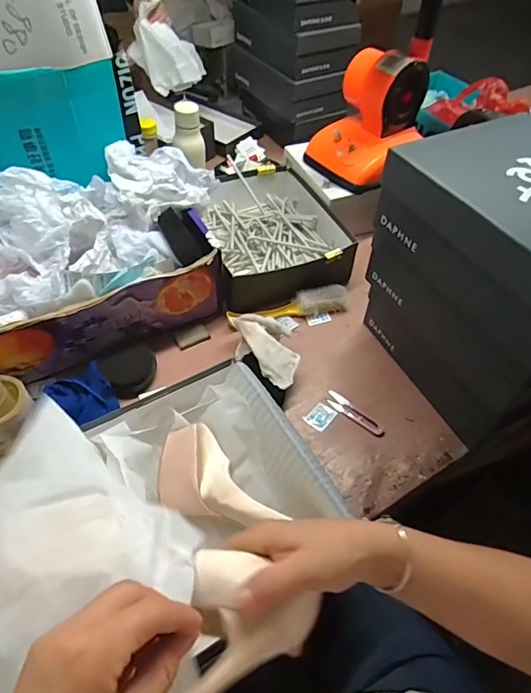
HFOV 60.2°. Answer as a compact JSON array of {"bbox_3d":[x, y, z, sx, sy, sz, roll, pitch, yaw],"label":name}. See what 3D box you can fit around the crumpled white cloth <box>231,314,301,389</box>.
[{"bbox_3d":[0.001,-0.005,0.748,0.145,0.035,0.084,37,59,24],"label":"crumpled white cloth"}]

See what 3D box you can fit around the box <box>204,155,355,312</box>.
[{"bbox_3d":[0.001,-0.234,0.930,0.257,0.085,0.337,-15,53,-14],"label":"box"}]

